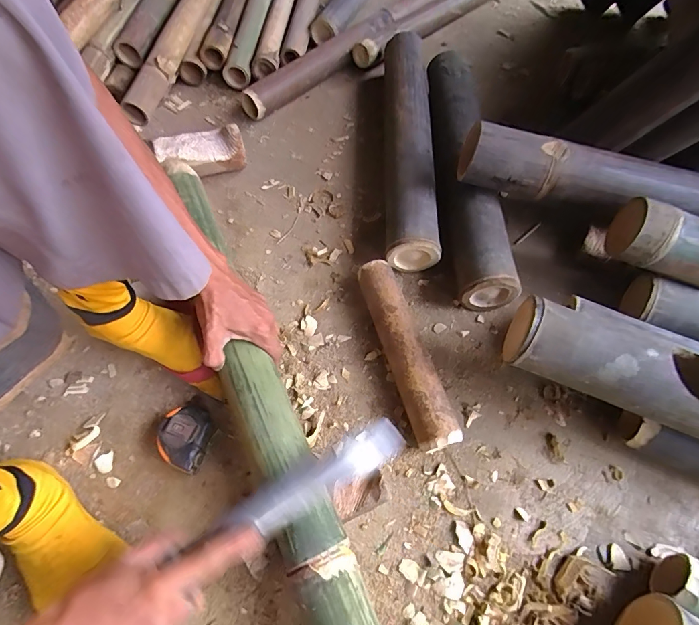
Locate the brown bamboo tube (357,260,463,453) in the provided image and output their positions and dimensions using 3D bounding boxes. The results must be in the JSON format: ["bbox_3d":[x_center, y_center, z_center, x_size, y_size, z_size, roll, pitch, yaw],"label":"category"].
[{"bbox_3d":[0.069,0.049,0.521,0.047,0.053,0.259,-16,61,-7],"label":"brown bamboo tube"}]

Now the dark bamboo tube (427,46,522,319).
[{"bbox_3d":[0.180,-0.246,0.663,0.087,0.083,0.518,-2,62,-1],"label":"dark bamboo tube"}]

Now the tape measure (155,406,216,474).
[{"bbox_3d":[-0.195,0.150,0.477,0.059,0.034,0.068,21,64,11],"label":"tape measure"}]

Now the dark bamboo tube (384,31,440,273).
[{"bbox_3d":[0.102,-0.304,0.695,0.077,0.082,0.523,1,62,1],"label":"dark bamboo tube"}]

